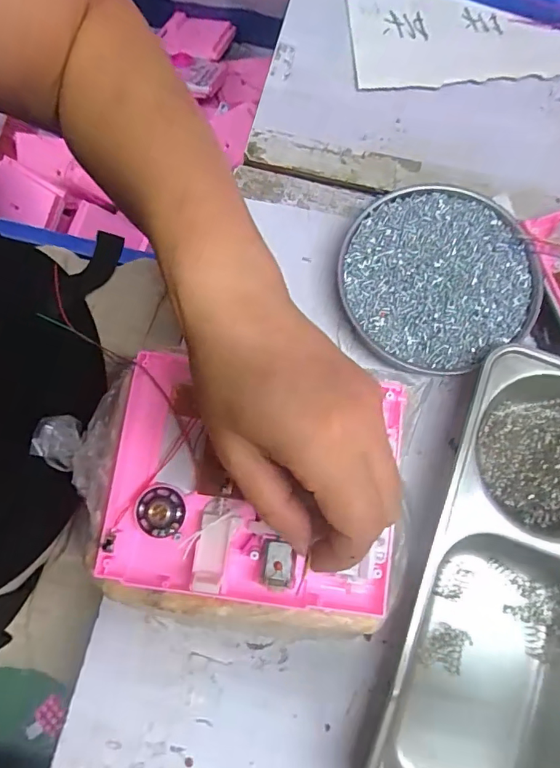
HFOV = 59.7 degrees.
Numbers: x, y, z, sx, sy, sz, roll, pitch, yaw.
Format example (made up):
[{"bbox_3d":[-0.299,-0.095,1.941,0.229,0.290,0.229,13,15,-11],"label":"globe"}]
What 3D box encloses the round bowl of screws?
[{"bbox_3d":[0.107,-0.073,0.339,0.130,0.017,0.126,0,77,0],"label":"round bowl of screws"}]

